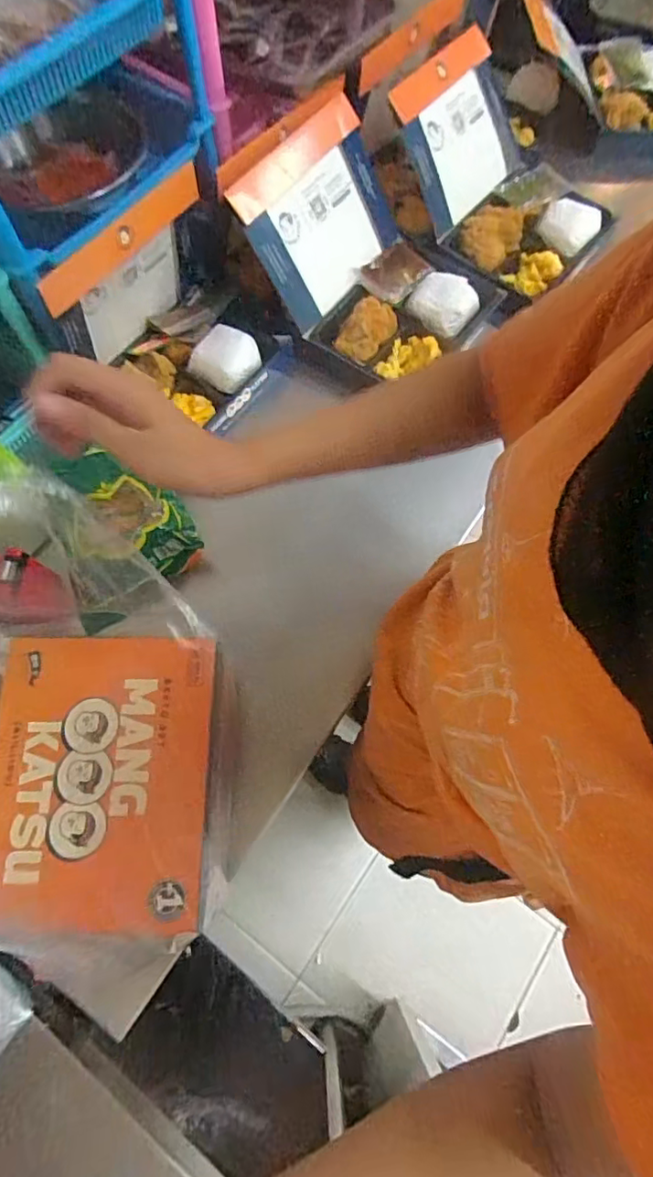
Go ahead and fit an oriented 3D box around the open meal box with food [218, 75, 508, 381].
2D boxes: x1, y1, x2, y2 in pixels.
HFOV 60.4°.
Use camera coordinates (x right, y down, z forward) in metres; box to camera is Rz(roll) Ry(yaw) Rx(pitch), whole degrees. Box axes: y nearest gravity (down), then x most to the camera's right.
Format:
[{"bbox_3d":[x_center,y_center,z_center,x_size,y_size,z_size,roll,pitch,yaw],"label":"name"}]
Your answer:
[{"bbox_3d":[0.057,-0.406,0.673,0.277,0.160,0.231,37,73,12],"label":"open meal box with food"}]

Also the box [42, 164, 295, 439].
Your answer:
[{"bbox_3d":[-0.163,-0.311,0.633,0.167,0.175,0.231,35,72,11],"label":"box"}]

